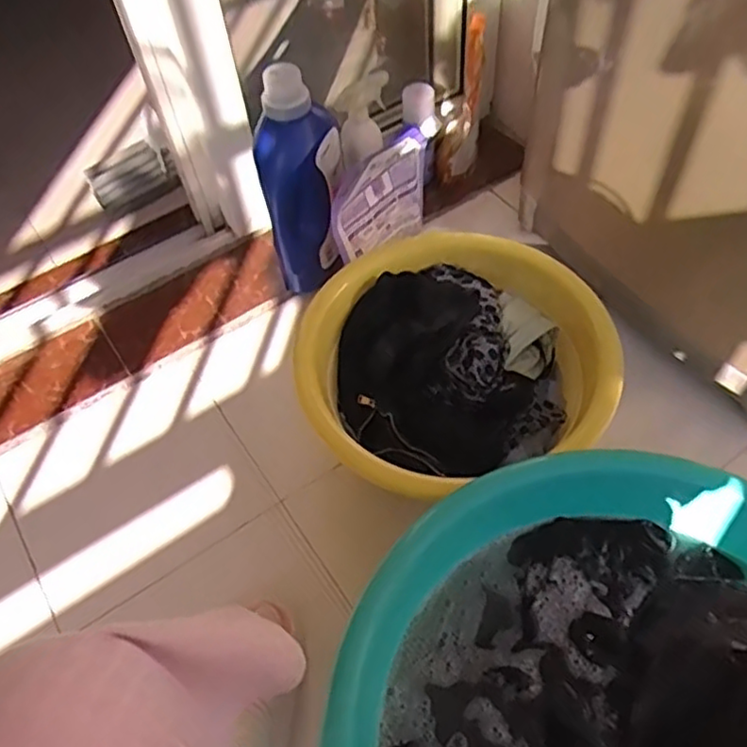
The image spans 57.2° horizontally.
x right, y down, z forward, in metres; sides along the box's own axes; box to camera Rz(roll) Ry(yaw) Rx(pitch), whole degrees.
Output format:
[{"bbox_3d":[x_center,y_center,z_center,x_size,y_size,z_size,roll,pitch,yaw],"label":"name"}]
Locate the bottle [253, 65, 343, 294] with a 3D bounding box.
[{"bbox_3d":[-0.097,-0.269,0.970,0.093,0.321,0.113,7,57,9],"label":"bottle"}]

